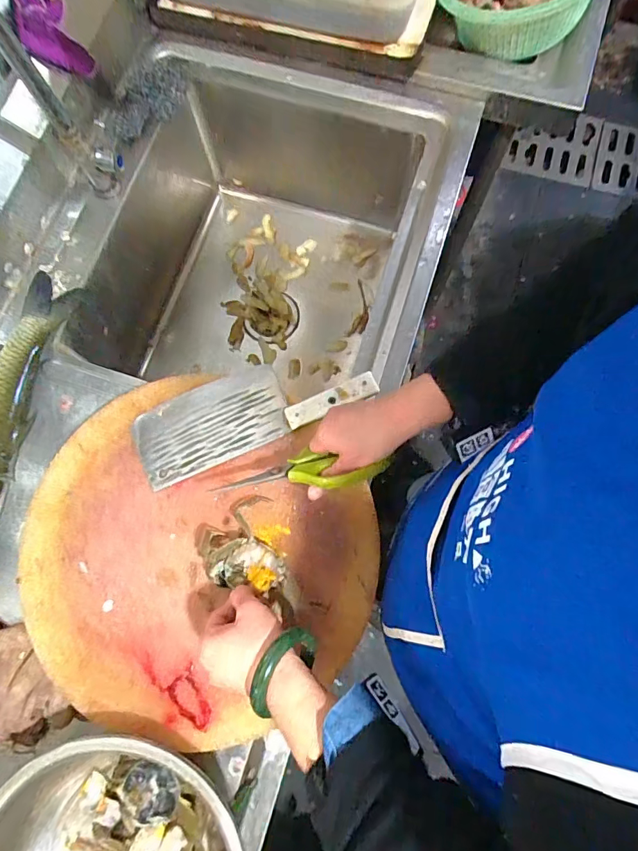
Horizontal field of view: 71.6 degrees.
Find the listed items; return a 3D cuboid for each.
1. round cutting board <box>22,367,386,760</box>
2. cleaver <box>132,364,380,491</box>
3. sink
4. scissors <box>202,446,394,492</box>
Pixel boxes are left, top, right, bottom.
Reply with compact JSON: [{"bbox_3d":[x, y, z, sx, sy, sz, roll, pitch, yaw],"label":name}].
[{"bbox_3d":[-0.158,0.144,0.503,0.386,0.040,0.397,0,77,1],"label":"round cutting board"},{"bbox_3d":[-0.085,-0.024,0.540,0.287,0.029,0.098,-22,78,-3],"label":"cleaver"},{"bbox_3d":[-0.082,-0.310,0.791,0.480,0.293,0.498,15,78,5],"label":"sink"},{"bbox_3d":[-0.020,0.046,0.473,0.193,0.034,0.043,-6,76,22],"label":"scissors"}]

